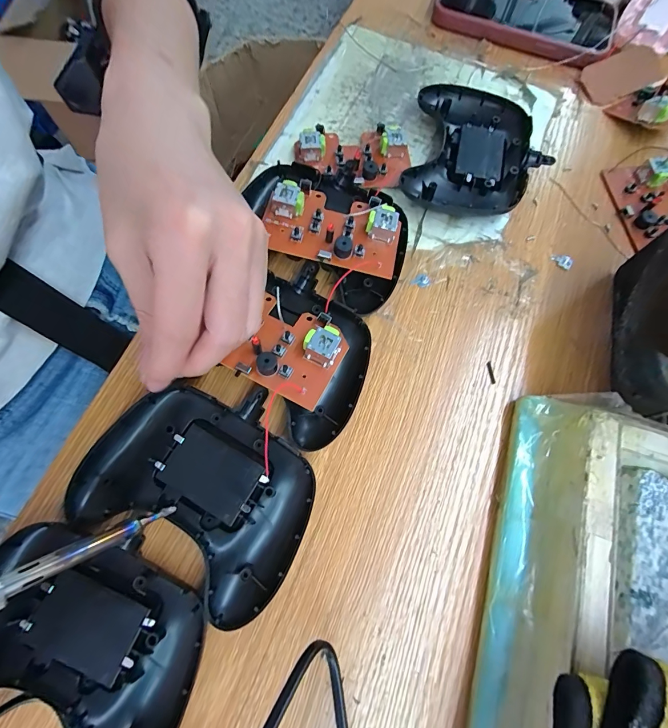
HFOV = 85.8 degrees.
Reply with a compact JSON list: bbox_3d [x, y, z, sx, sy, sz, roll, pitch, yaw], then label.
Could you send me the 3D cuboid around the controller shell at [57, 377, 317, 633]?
[{"bbox_3d":[-0.072,0.065,0.204,0.123,0.018,0.096,29,73,7],"label":"controller shell"}]

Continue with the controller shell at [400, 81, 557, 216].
[{"bbox_3d":[0.111,-0.168,0.286,0.099,0.021,0.121,13,72,2],"label":"controller shell"}]

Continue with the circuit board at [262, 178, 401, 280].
[{"bbox_3d":[0.000,-0.093,0.239,0.087,0.015,0.055,13,70,-4],"label":"circuit board"}]

